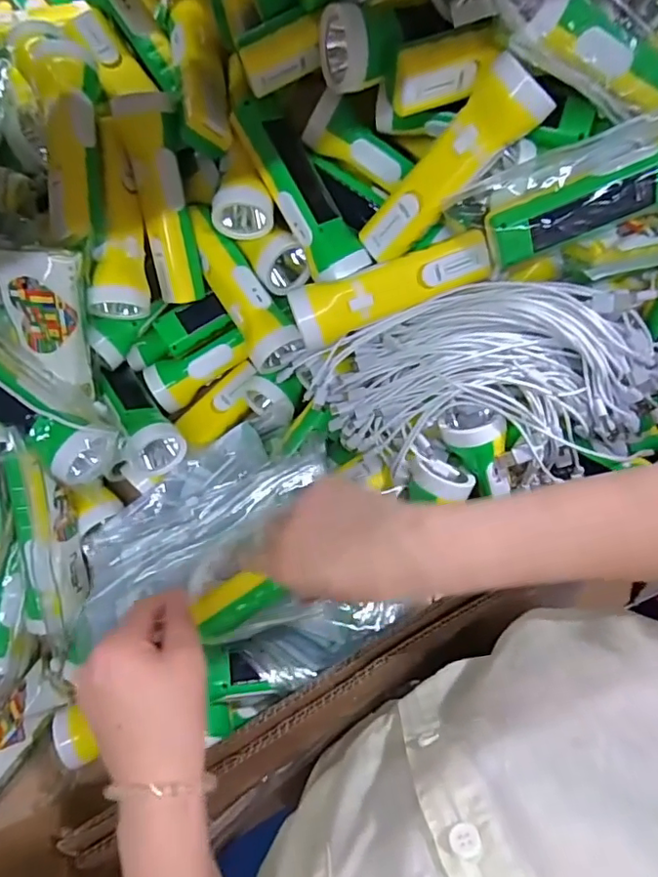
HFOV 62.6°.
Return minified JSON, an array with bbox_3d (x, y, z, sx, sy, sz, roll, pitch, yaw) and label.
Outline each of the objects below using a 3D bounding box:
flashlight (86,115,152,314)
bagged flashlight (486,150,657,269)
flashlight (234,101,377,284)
[{"bbox_3d":[-0.185,-0.191,0.473,0.044,0.049,0.165,0,94,0],"label":"flashlight"},{"bbox_3d":[0.214,-0.184,0.416,0.177,0.056,0.047,-18,79,13],"label":"bagged flashlight"},{"bbox_3d":[-0.024,-0.214,0.481,0.051,0.048,0.157,-37,98,-47],"label":"flashlight"}]

